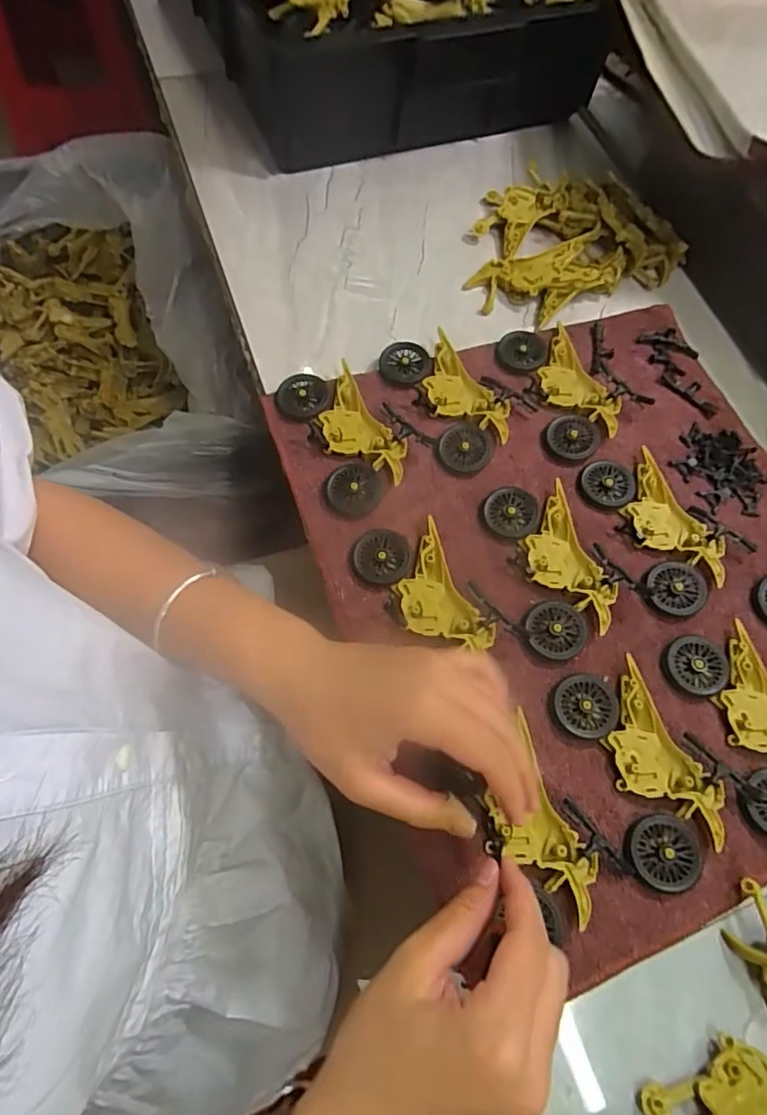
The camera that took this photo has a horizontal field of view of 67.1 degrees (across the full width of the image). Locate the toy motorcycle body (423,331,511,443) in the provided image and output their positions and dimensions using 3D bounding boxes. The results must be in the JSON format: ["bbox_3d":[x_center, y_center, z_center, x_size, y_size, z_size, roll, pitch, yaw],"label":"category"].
[{"bbox_3d":[0.055,-0.120,0.426,0.046,0.012,0.097,-33,72,-16],"label":"toy motorcycle body"}]

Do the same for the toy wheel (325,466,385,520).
[{"bbox_3d":[-0.019,-0.044,0.385,0.035,0.008,0.036,1,66,-2],"label":"toy wheel"}]

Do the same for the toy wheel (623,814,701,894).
[{"bbox_3d":[0.150,0.157,0.308,0.038,0.008,0.035,1,66,-2],"label":"toy wheel"}]

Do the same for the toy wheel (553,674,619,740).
[{"bbox_3d":[0.119,0.087,0.339,0.035,0.007,0.035,1,66,-2],"label":"toy wheel"}]

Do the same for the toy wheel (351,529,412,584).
[{"bbox_3d":[-0.001,-0.001,0.368,0.036,0.006,0.035,1,66,-2],"label":"toy wheel"}]

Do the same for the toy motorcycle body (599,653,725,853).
[{"bbox_3d":[0.153,0.115,0.327,0.046,0.009,0.097,-25,70,-13],"label":"toy motorcycle body"}]

